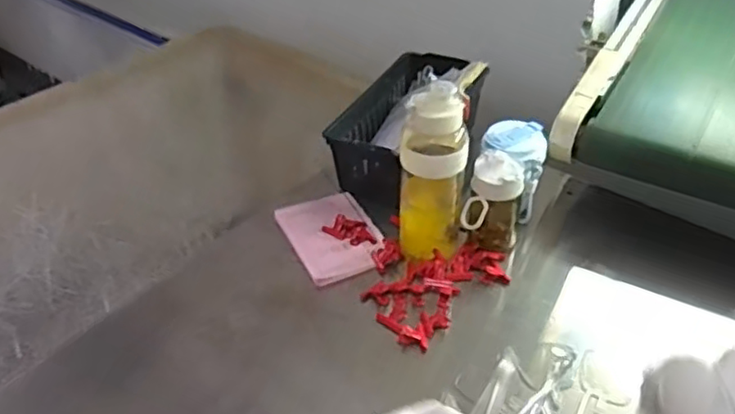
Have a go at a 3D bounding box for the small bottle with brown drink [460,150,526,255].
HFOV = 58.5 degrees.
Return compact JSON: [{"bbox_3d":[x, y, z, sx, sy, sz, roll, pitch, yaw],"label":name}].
[{"bbox_3d":[0.176,-0.002,0.922,0.075,0.132,0.073,11,40,16],"label":"small bottle with brown drink"}]

